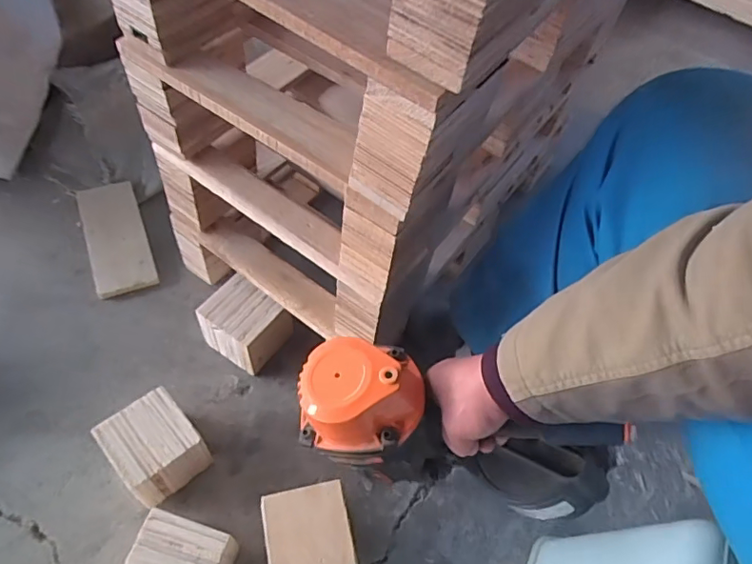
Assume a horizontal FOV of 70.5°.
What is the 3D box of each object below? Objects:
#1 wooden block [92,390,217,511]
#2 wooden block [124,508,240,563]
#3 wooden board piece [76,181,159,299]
[{"bbox_3d":[-0.270,0.205,0.659,0.090,0.094,0.097,-34,66,-23],"label":"wooden block"},{"bbox_3d":[-0.213,0.317,0.586,0.097,0.092,0.094,17,57,7],"label":"wooden block"},{"bbox_3d":[-0.428,-0.076,0.874,0.090,0.020,0.220,-19,60,-16],"label":"wooden board piece"}]

